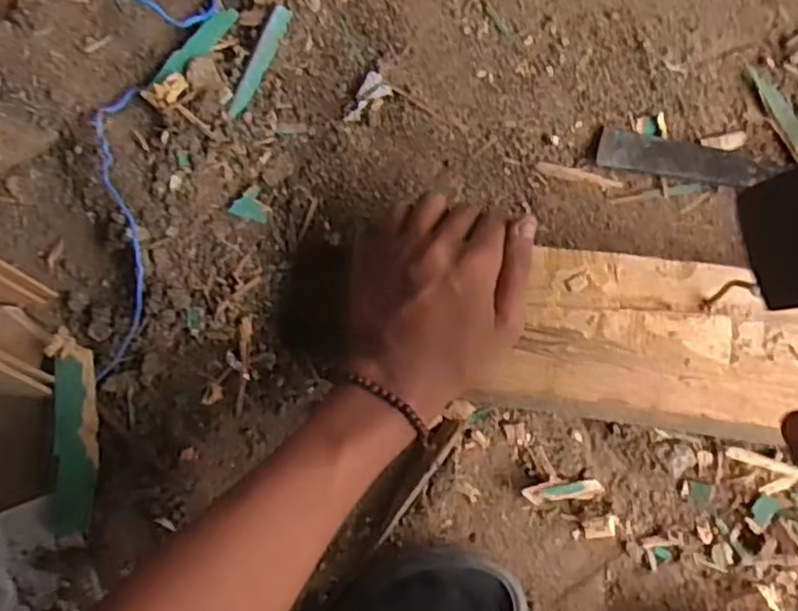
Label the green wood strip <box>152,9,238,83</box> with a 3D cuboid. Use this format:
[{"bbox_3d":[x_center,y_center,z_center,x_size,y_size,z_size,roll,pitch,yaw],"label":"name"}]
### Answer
[{"bbox_3d":[-0.135,-0.172,0.454,0.015,0.006,0.070,40,79,9],"label":"green wood strip"}]

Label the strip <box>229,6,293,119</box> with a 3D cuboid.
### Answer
[{"bbox_3d":[-0.092,-0.160,0.452,0.012,0.008,0.078,25,91,9],"label":"strip"}]

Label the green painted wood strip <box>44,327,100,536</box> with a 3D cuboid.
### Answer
[{"bbox_3d":[-0.210,0.084,0.441,0.032,0.007,0.128,-1,95,-8],"label":"green painted wood strip"}]

